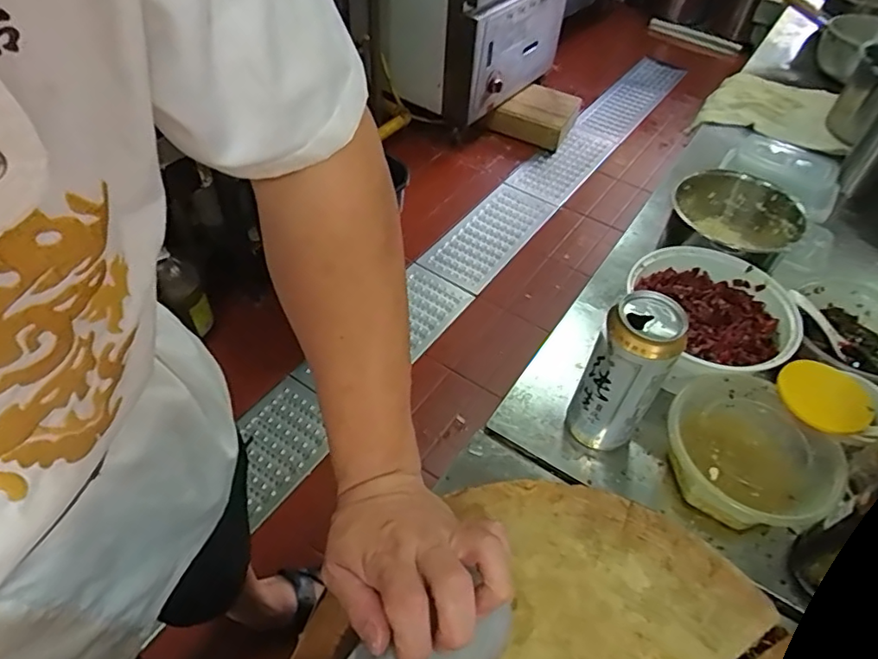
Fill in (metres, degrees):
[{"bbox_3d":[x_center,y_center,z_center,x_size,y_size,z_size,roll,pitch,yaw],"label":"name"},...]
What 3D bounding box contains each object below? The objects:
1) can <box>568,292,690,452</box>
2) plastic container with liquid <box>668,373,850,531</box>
[{"bbox_3d":[0.163,0.042,0.502,0.060,0.158,0.057,2,50,-3],"label":"can"},{"bbox_3d":[0.275,0.115,0.516,0.138,0.063,0.128,2,50,-3],"label":"plastic container with liquid"}]

